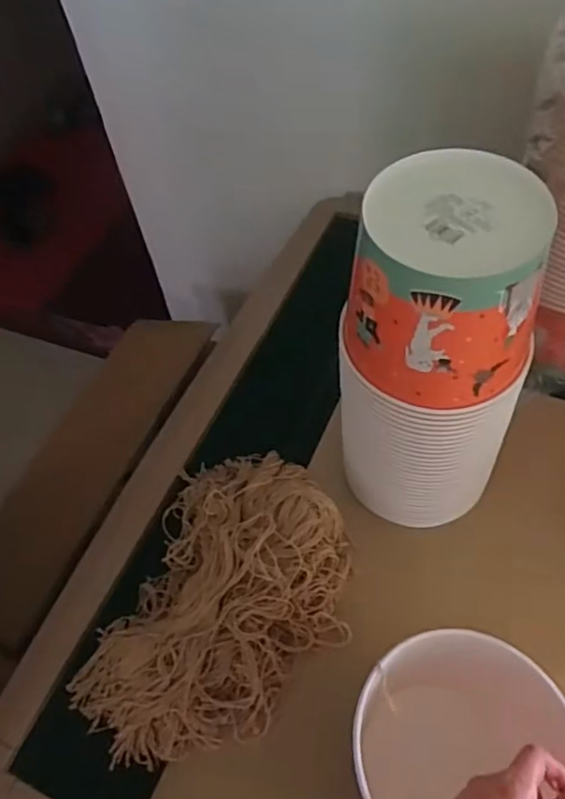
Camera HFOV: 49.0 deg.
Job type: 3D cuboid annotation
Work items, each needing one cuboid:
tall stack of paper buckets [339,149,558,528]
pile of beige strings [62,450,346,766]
[{"bbox_3d":[0.128,-0.030,0.542,0.134,0.316,0.137,-19,56,-7],"label":"tall stack of paper buckets"},{"bbox_3d":[-0.056,0.195,0.616,0.221,0.074,0.321,16,58,16],"label":"pile of beige strings"}]

